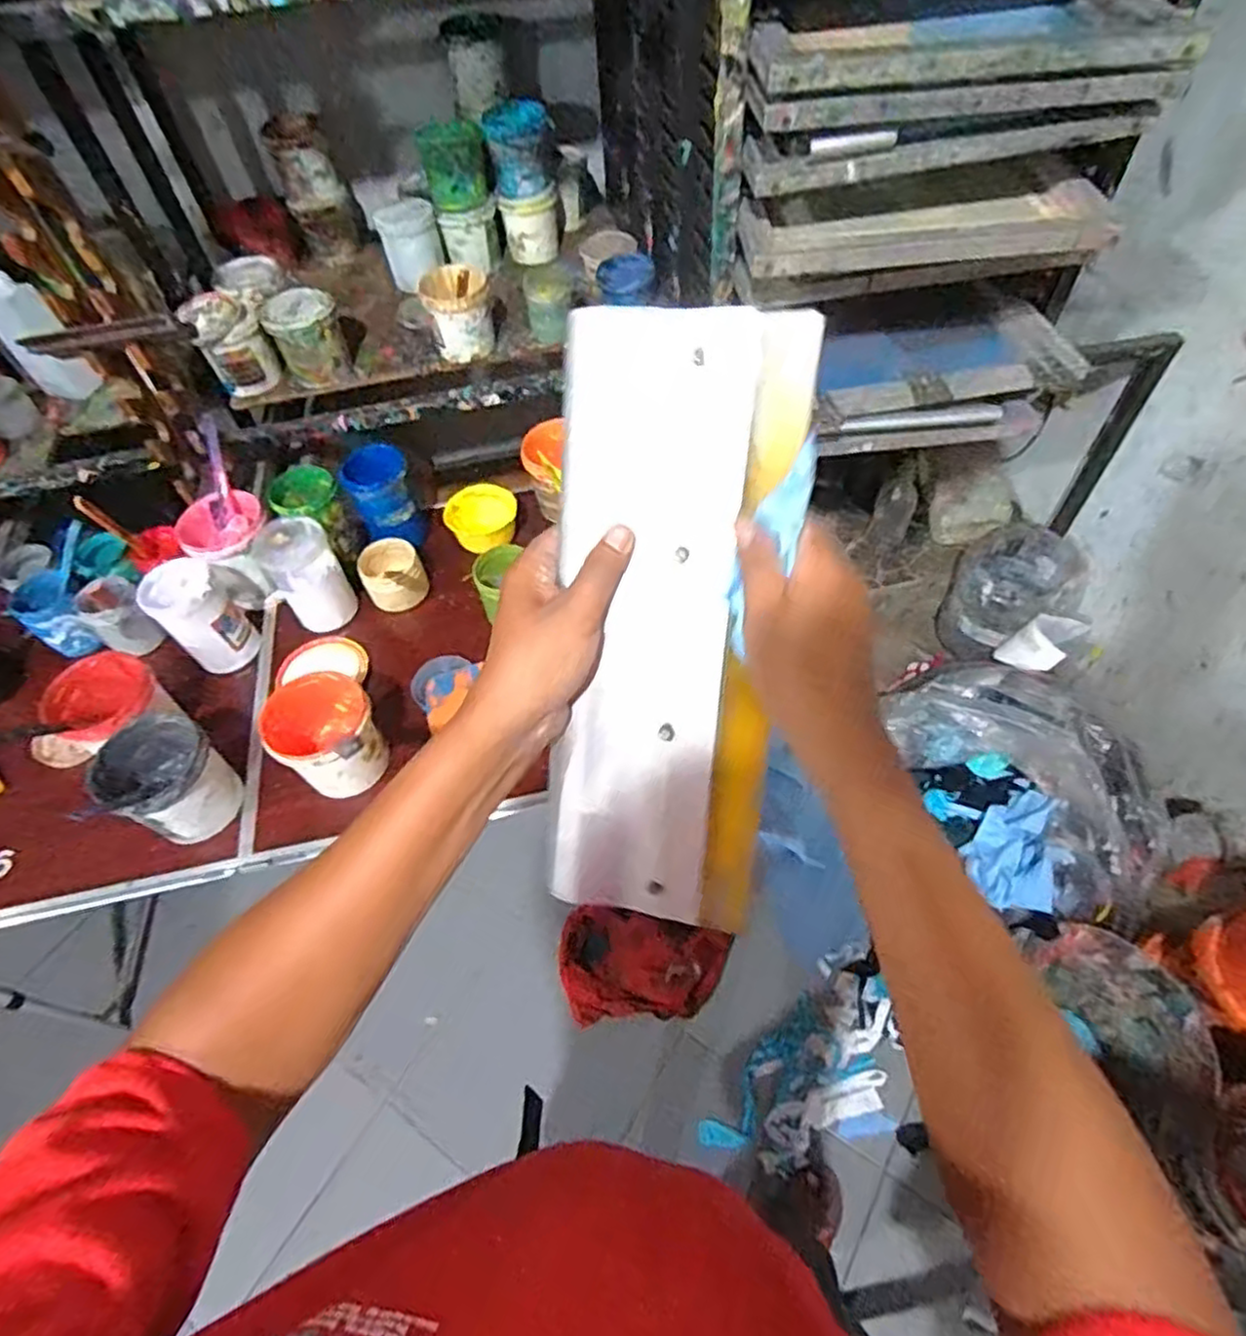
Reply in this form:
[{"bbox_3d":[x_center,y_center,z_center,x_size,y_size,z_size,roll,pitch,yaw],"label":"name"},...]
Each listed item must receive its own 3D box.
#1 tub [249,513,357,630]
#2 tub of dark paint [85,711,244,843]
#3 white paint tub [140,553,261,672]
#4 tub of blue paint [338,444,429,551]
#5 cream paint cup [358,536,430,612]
[{"bbox_3d":[-0.468,-0.137,1.056,0.097,0.146,0.097,-2,55,3],"label":"tub"},{"bbox_3d":[-0.559,0.142,0.880,0.135,0.119,0.130,-2,55,3],"label":"tub of dark paint"},{"bbox_3d":[-0.608,-0.072,1.028,0.101,0.142,0.108,-2,55,3],"label":"white paint tub"},{"bbox_3d":[-0.380,-0.275,1.135,0.100,0.133,0.092,-2,55,3],"label":"tub of blue paint"},{"bbox_3d":[-0.359,-0.145,1.107,0.106,0.073,0.097,-2,55,3],"label":"cream paint cup"}]

